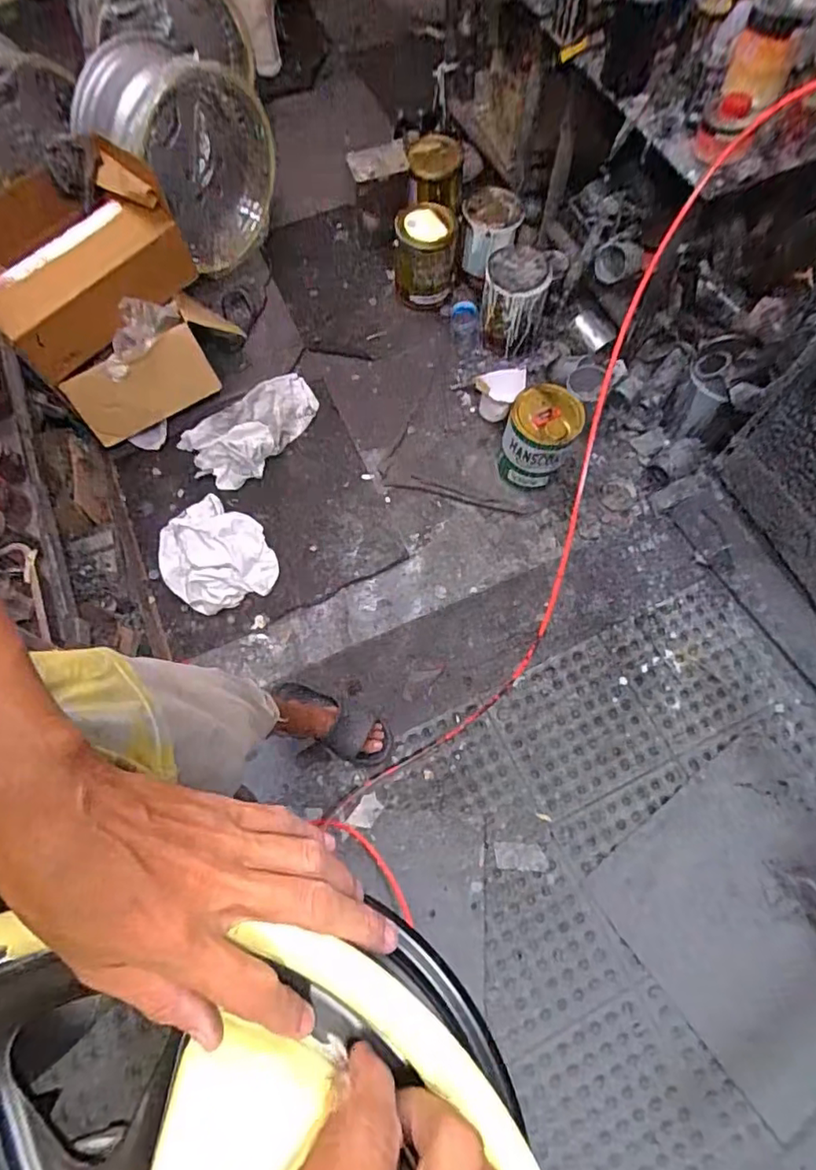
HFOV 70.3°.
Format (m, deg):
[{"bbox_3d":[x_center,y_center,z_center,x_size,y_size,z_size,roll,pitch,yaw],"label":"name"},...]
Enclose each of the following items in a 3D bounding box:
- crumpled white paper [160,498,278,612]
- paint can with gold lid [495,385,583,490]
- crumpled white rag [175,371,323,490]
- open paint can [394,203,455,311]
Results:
[{"bbox_3d":[-0.464,-0.081,1.382,0.242,0.047,0.285,-25,71,-7],"label":"crumpled white paper"},{"bbox_3d":[0.306,-0.339,1.362,0.155,0.219,0.161,0,68,1],"label":"paint can with gold lid"},{"bbox_3d":[-0.394,-0.401,1.499,0.371,0.068,0.217,-32,72,-10],"label":"crumpled white rag"},{"bbox_3d":[0.047,-0.887,1.572,0.165,0.201,0.169,1,69,1],"label":"open paint can"}]

